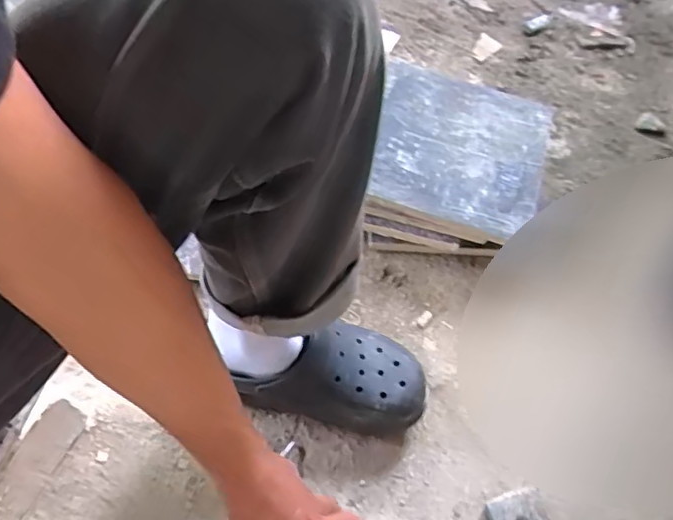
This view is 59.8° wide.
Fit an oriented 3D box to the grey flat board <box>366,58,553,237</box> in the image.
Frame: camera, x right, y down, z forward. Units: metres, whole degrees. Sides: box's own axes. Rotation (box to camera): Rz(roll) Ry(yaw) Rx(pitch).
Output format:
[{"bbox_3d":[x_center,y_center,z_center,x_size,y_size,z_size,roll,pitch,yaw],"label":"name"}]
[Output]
[{"bbox_3d":[0.170,-0.153,0.793,0.236,0.012,0.249,15,61,-1],"label":"grey flat board"}]

